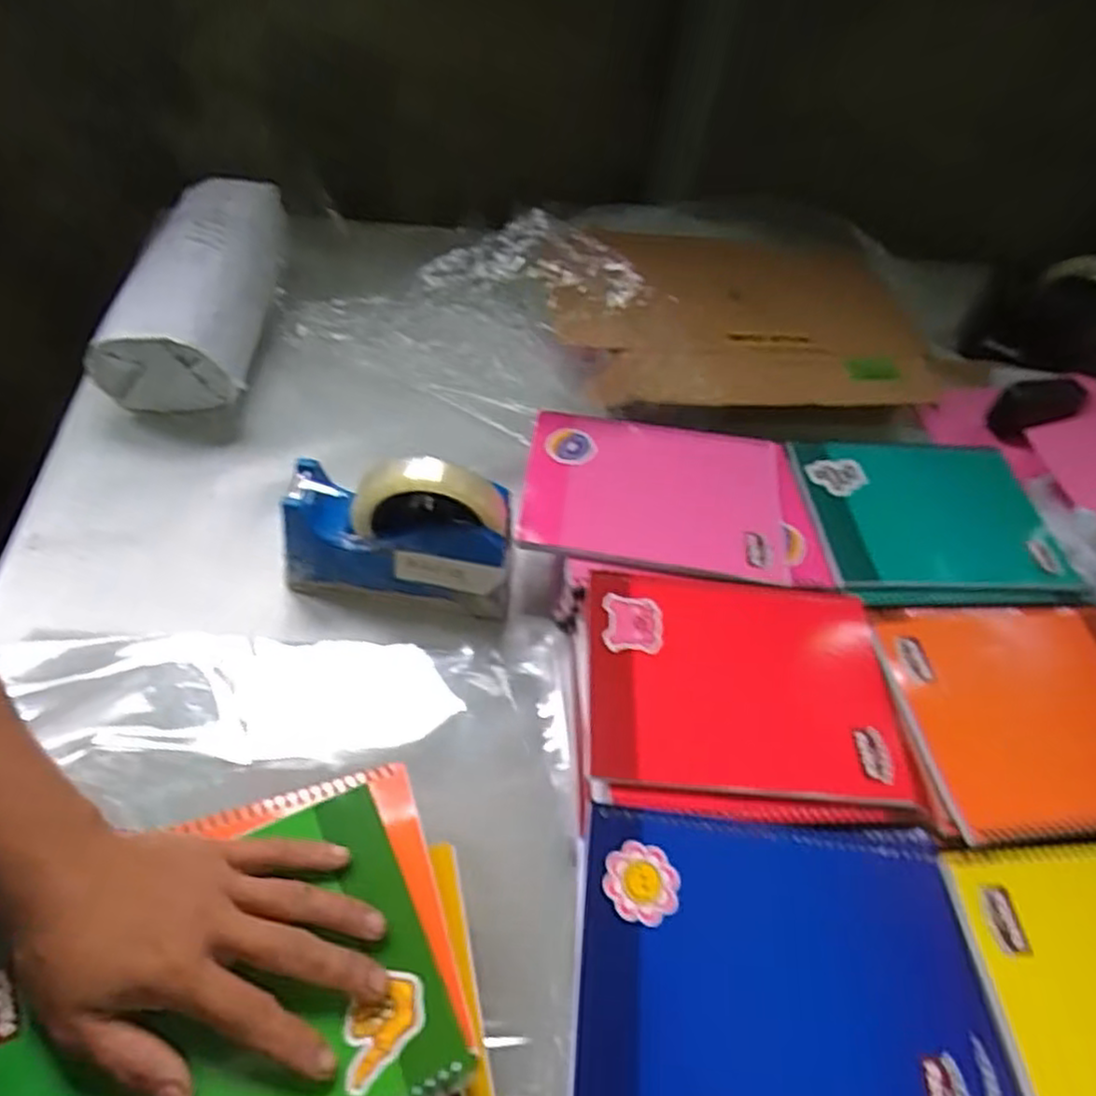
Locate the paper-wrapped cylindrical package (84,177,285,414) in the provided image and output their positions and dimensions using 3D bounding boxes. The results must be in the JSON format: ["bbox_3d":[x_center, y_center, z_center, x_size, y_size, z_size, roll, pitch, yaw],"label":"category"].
[{"bbox_3d":[-0.306,-0.229,0.658,0.112,0.106,0.245,4,50,-4],"label":"paper-wrapped cylindrical package"}]

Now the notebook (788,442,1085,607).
[{"bbox_3d":[0.310,-0.024,0.584,0.195,0.016,0.159,-3,53,-5],"label":"notebook"}]

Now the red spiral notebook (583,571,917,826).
[{"bbox_3d":[0.124,0.089,0.463,0.194,0.011,0.162,4,51,-3],"label":"red spiral notebook"}]

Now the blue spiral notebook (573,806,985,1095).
[{"bbox_3d":[0.117,0.214,0.366,0.199,0.012,0.150,7,51,0],"label":"blue spiral notebook"}]

